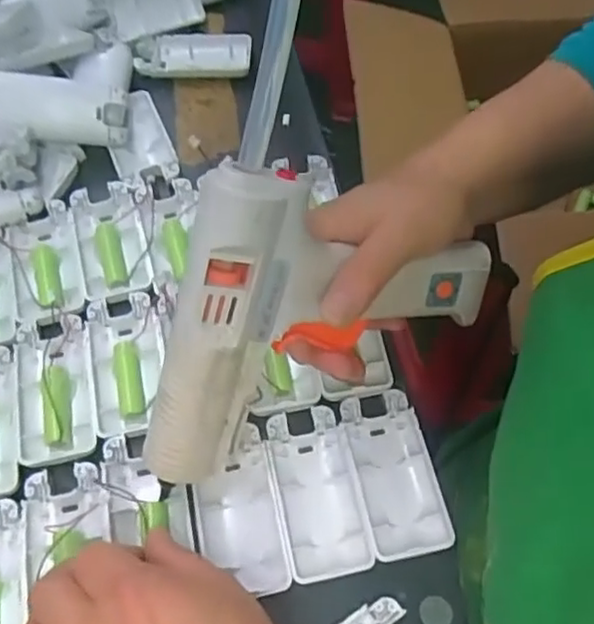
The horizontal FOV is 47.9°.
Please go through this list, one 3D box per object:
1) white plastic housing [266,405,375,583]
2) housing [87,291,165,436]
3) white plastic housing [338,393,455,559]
[{"bbox_3d":[0.012,0.102,0.381,0.047,0.009,0.093,-10,60,-6],"label":"white plastic housing"},{"bbox_3d":[-0.108,0.033,0.426,0.044,0.013,0.093,-11,60,-7],"label":"housing"},{"bbox_3d":[0.056,0.092,0.385,0.044,0.010,0.093,-10,60,-6],"label":"white plastic housing"}]

